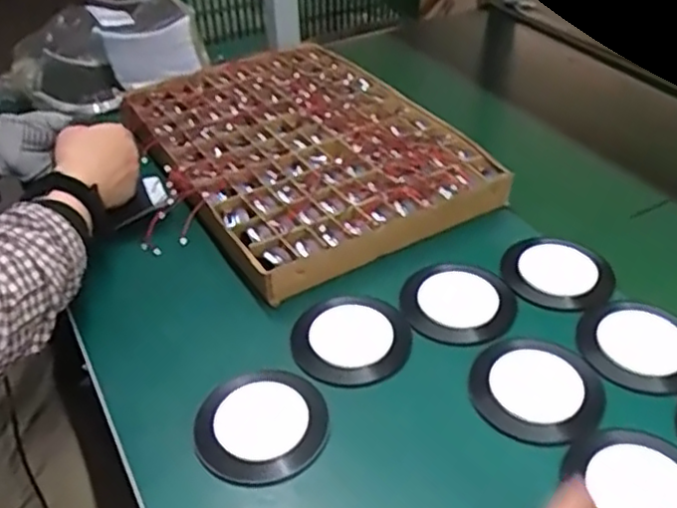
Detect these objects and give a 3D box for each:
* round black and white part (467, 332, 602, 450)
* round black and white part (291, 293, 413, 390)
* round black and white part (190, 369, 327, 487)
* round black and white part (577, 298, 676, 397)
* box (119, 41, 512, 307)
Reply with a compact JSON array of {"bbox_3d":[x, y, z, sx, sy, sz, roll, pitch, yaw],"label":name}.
[{"bbox_3d":[0.153,0.100,0.526,0.095,0.012,0.100,-2,39,1],"label":"round black and white part"},{"bbox_3d":[0.010,0.070,0.569,0.093,0.016,0.093,1,48,-1],"label":"round black and white part"},{"bbox_3d":[-0.058,0.128,0.510,0.095,0.015,0.092,-2,39,1],"label":"round black and white part"},{"bbox_3d":[0.248,0.074,0.553,0.097,0.014,0.089,-2,39,1],"label":"round black and white part"},{"bbox_3d":[-0.050,-0.130,0.787,0.305,0.045,0.425,-22,42,-22],"label":"box"}]

